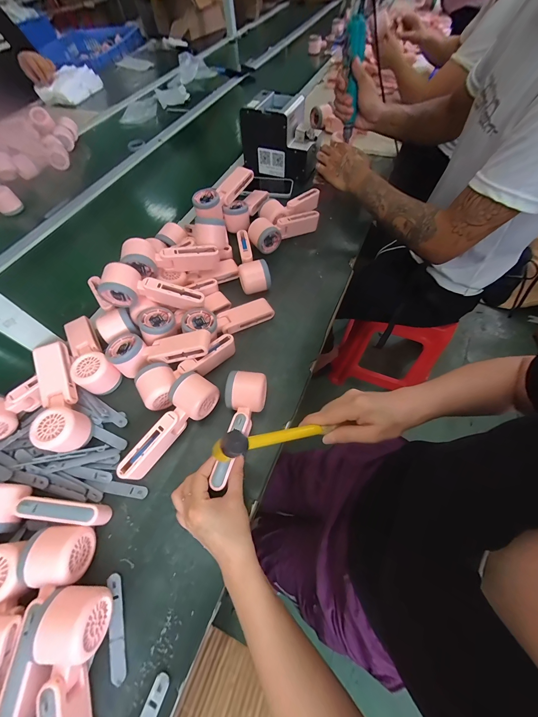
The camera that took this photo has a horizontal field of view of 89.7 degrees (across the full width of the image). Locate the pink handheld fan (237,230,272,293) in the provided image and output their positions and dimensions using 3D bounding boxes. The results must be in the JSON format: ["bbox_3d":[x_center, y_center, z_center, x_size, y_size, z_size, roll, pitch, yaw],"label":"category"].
[{"bbox_3d":[-0.038,-0.209,0.567,0.059,0.047,0.166,-8,60,-2],"label":"pink handheld fan"}]

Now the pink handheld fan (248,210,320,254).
[{"bbox_3d":[0.036,-0.295,0.618,0.168,0.051,0.062,-28,63,-13],"label":"pink handheld fan"}]

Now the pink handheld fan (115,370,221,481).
[{"bbox_3d":[-0.146,0.100,0.398,0.063,0.046,0.171,28,66,18],"label":"pink handheld fan"}]

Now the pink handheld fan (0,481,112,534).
[{"bbox_3d":[-0.288,0.195,0.340,0.154,0.047,0.057,4,60,6],"label":"pink handheld fan"}]

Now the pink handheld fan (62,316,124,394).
[{"bbox_3d":[-0.315,-0.009,0.471,0.059,0.050,0.172,-37,64,-16],"label":"pink handheld fan"}]

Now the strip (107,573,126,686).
[{"bbox_3d":[-0.175,0.305,0.310,0.015,0.006,0.095,-18,60,-7],"label":"strip"}]

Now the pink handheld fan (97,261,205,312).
[{"bbox_3d":[-0.204,-0.118,0.483,0.168,0.060,0.053,11,60,-14],"label":"pink handheld fan"}]

